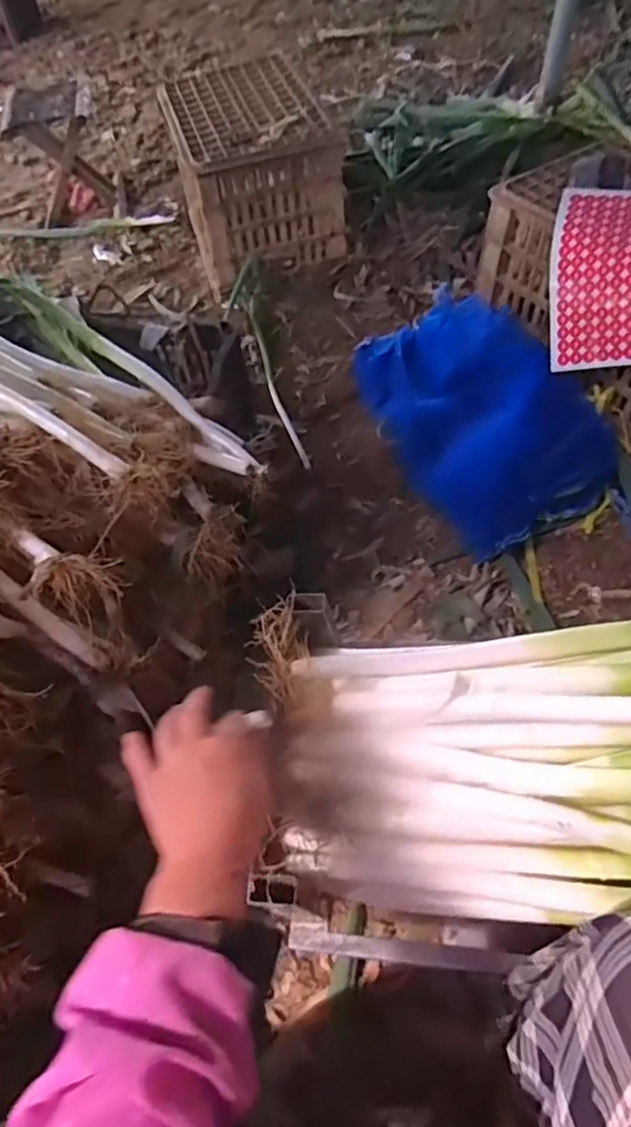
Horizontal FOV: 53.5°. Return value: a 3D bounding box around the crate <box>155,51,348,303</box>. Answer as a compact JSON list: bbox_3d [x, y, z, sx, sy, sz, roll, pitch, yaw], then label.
[{"bbox_3d":[-0.157,-0.942,1.528,0.343,0.299,0.470,-16,57,-7],"label":"crate"}]

